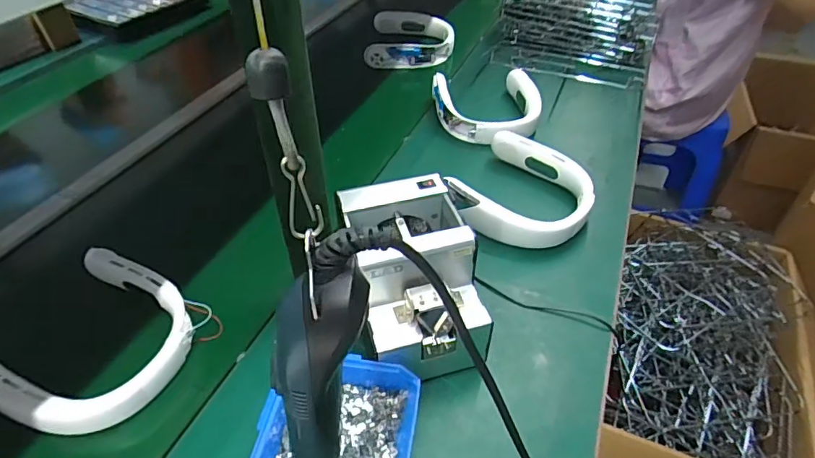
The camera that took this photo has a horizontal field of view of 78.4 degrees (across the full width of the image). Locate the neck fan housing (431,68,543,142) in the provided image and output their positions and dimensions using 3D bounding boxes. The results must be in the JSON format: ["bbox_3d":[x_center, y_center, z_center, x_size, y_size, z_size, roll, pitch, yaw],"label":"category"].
[{"bbox_3d":[0.154,-0.223,0.927,0.191,0.051,0.216,-6,43,-9],"label":"neck fan housing"}]

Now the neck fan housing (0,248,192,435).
[{"bbox_3d":[-0.344,0.123,0.551,0.187,0.039,0.193,18,45,16],"label":"neck fan housing"}]

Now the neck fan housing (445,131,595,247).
[{"bbox_3d":[0.173,-0.052,0.755,0.197,0.057,0.210,28,48,25],"label":"neck fan housing"}]

